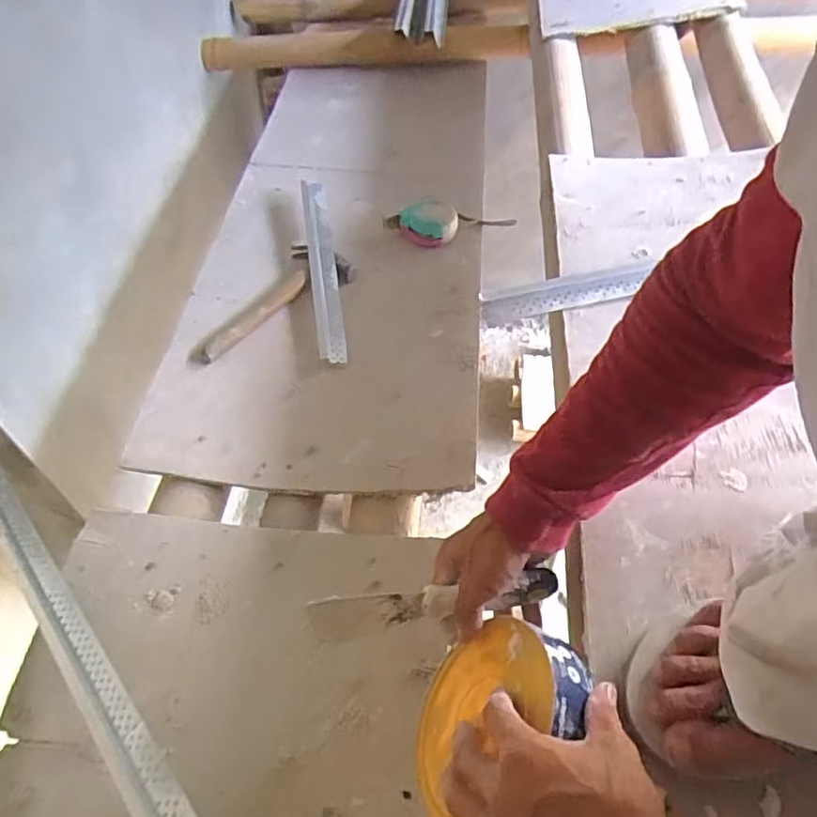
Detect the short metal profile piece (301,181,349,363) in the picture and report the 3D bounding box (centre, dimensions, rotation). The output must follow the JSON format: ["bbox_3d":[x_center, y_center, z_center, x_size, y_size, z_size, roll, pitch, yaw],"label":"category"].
[{"bbox_3d":[-0.133,-0.228,0.944,0.041,0.017,0.398,-7,56,-7],"label":"short metal profile piece"}]

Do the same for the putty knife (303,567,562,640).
[{"bbox_3d":[0.019,0.155,0.489,0.196,0.042,0.022,-9,56,3],"label":"putty knife"}]

